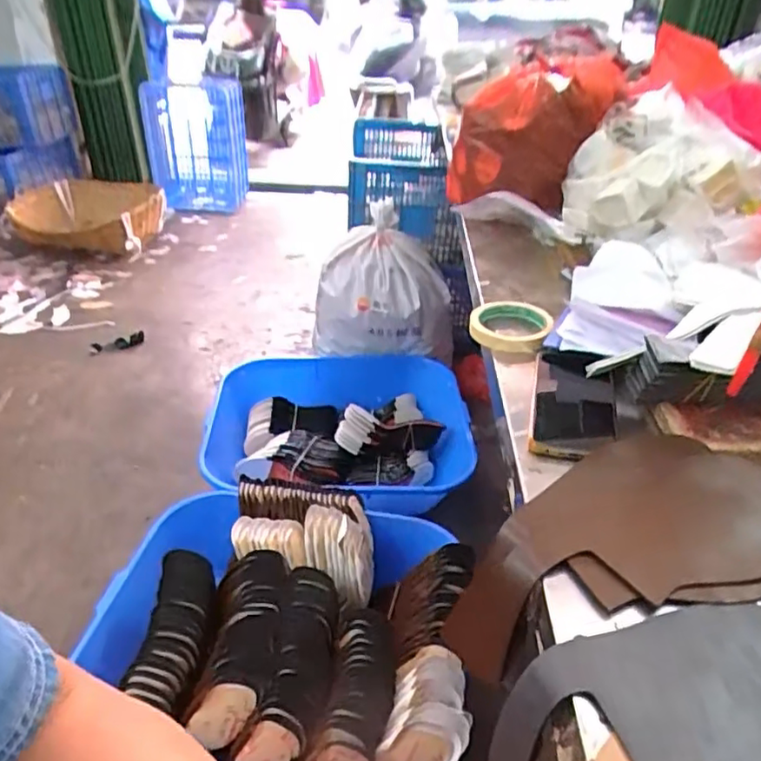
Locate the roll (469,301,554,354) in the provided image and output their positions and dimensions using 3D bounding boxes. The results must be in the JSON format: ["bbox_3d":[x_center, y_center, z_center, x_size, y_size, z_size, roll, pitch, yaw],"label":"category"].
[{"bbox_3d":[0.151,-0.064,0.715,0.091,0.022,0.091,0,35,0],"label":"roll"}]

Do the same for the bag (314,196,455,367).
[{"bbox_3d":[0.012,-0.251,1.690,0.387,0.333,0.244,4,35,6],"label":"bag"}]

